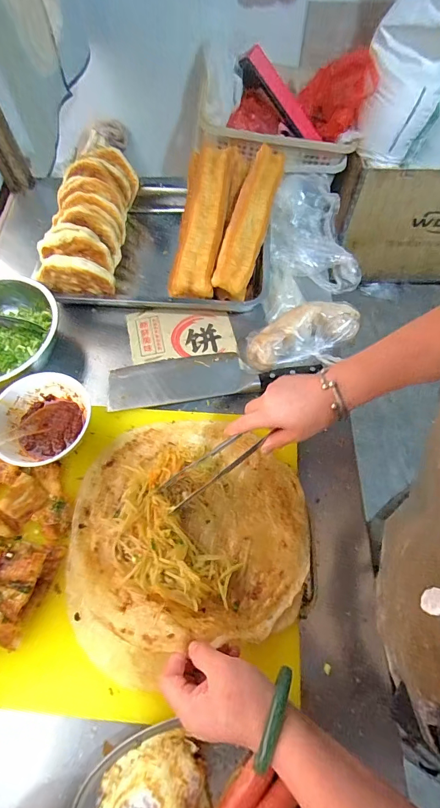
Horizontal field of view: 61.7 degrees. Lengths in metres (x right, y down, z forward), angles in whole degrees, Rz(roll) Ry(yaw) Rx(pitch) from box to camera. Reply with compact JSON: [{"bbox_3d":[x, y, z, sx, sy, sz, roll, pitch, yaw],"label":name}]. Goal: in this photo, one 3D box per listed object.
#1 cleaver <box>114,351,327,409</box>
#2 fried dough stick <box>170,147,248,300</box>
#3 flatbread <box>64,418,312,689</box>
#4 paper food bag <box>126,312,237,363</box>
[{"bbox_3d":[-0.018,-0.049,0.561,0.299,0.022,0.083,-8,65,-3],"label":"cleaver"},{"bbox_3d":[-0.027,-0.315,0.635,0.099,0.049,0.301,10,75,5],"label":"fried dough stick"},{"bbox_3d":[-0.041,0.142,0.445,0.294,0.057,0.275,0,63,0],"label":"flatbread"},{"bbox_3d":[-0.065,-0.118,0.612,0.167,0.010,0.094,-7,65,-3],"label":"paper food bag"}]

